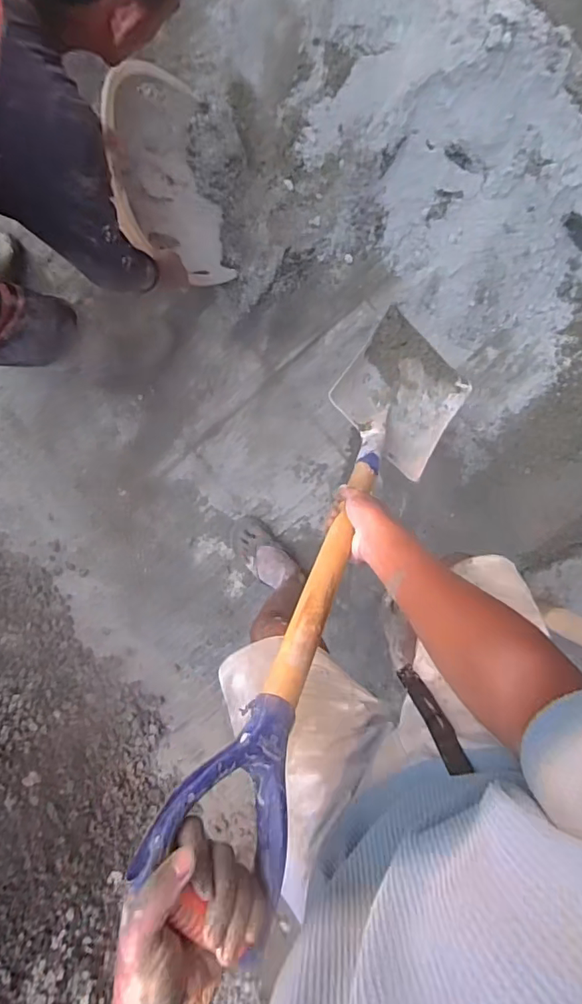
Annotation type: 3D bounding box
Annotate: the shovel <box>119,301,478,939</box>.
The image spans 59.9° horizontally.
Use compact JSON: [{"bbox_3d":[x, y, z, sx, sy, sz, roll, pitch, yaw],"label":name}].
[{"bbox_3d":[0.113,-0.014,0.719,0.221,0.980,0.154,27,133,2],"label":"shovel"}]

